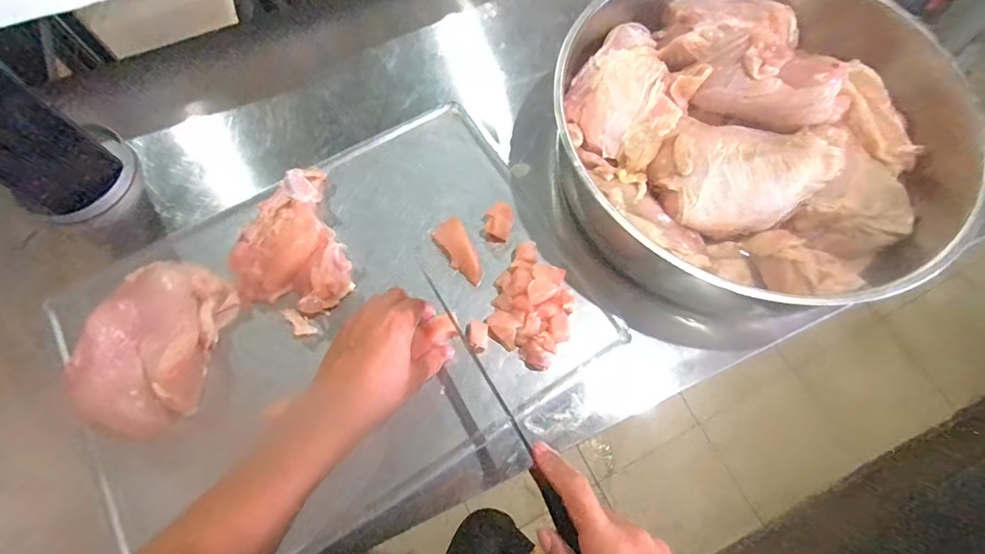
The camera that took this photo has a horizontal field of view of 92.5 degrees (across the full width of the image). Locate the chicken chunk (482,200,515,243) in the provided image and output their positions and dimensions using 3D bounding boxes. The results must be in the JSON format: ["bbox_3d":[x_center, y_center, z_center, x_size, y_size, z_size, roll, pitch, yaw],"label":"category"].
[{"bbox_3d":[0.006,-0.055,0.473,0.030,0.018,0.036,2,69,1],"label":"chicken chunk"}]

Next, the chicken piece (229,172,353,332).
[{"bbox_3d":[-0.196,-0.026,0.444,0.101,0.031,0.156,-22,71,-8],"label":"chicken piece"}]

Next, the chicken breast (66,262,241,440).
[{"bbox_3d":[-0.302,0.055,0.411,0.112,0.034,0.148,10,70,4],"label":"chicken breast"}]

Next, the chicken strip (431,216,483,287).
[{"bbox_3d":[-0.035,-0.026,0.458,0.029,0.021,0.074,-22,71,-8],"label":"chicken strip"}]

